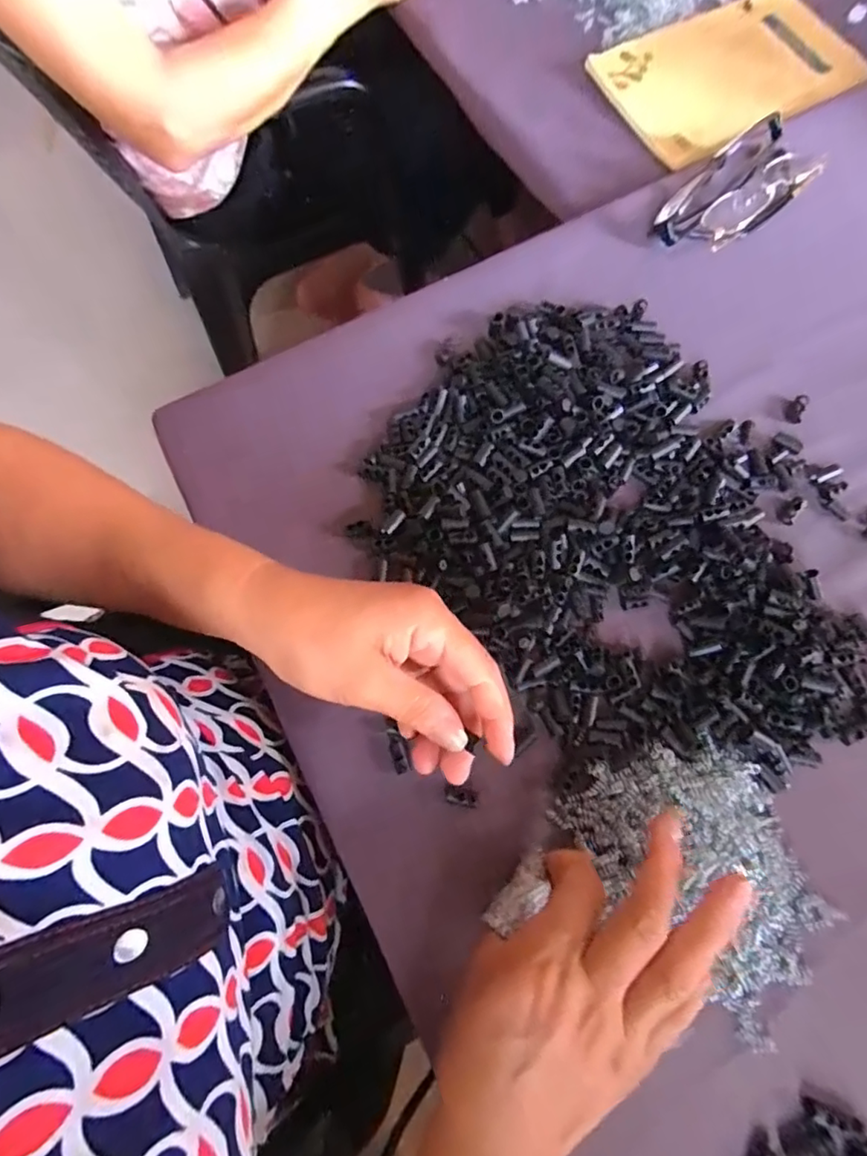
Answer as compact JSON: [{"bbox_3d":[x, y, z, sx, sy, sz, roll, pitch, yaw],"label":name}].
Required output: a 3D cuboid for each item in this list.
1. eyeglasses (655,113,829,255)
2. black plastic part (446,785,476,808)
[{"bbox_3d":[0.229,-0.289,0.411,0.136,0.030,0.056,-40,78,-11],"label":"eyeglasses"},{"bbox_3d":[0.016,0.124,0.313,0.018,0.005,0.010,14,74,4],"label":"black plastic part"}]

